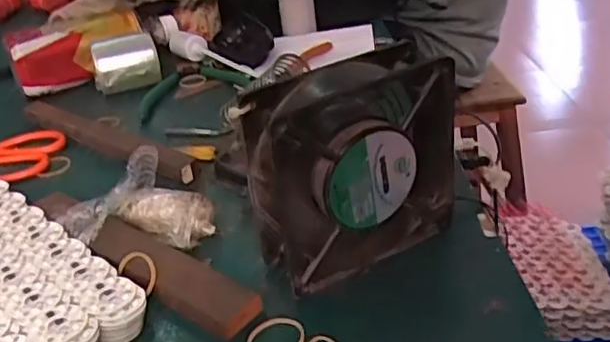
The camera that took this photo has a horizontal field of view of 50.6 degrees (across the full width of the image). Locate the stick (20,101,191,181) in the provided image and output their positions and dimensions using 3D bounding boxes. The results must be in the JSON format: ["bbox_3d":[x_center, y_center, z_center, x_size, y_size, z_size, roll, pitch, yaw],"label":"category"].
[{"bbox_3d":[-0.177,-0.033,0.560,0.222,0.024,0.021,19,38,36],"label":"stick"}]

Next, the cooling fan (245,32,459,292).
[{"bbox_3d":[0.029,-0.003,0.385,0.119,0.119,0.049,-22,34,-26],"label":"cooling fan"}]

